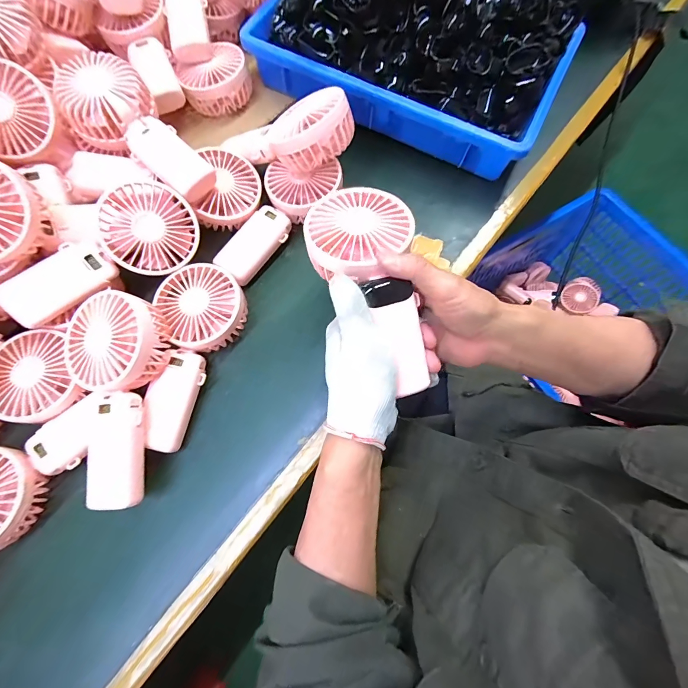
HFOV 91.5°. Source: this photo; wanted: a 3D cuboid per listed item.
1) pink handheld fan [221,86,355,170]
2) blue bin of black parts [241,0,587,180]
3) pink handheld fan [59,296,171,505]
[{"bbox_3d":[-0.067,-0.226,0.365,0.164,0.042,0.089,13,70,31],"label":"pink handheld fan"},{"bbox_3d":[0.087,-0.373,0.406,0.351,0.101,0.221,25,73,9],"label":"blue bin of black parts"},{"bbox_3d":[-0.207,0.046,0.296,0.084,0.038,0.176,-2,84,0],"label":"pink handheld fan"}]

